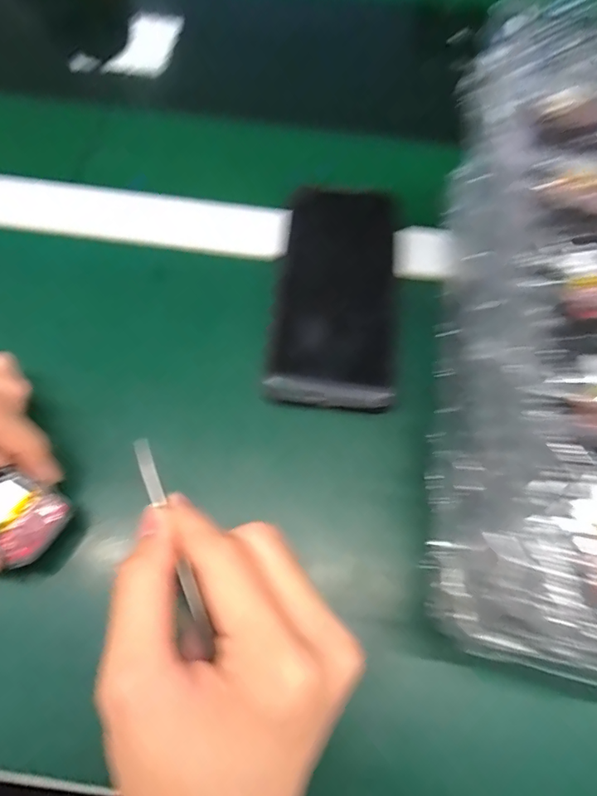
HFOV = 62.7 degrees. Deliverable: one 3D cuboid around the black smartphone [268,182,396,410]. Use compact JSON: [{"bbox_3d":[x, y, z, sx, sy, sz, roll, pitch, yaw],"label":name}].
[{"bbox_3d":[0.026,-0.072,0.313,0.075,0.011,0.163,6,65,2],"label":"black smartphone"}]

